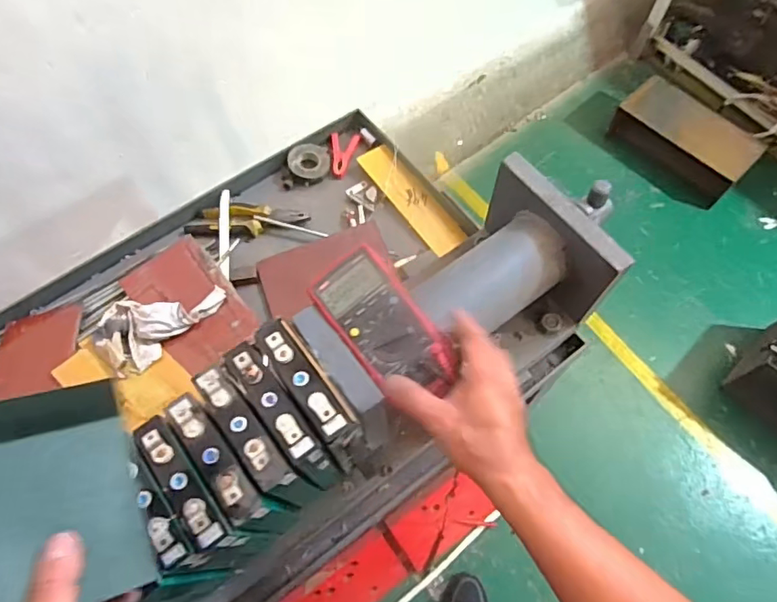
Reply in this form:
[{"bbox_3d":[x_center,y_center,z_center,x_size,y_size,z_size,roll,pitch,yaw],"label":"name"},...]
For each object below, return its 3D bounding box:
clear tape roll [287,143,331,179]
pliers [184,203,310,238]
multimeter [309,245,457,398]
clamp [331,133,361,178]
[{"bbox_3d":[-0.146,-0.264,0.998,0.073,0.024,0.080,-1,65,1],"label":"clear tape roll"},{"bbox_3d":[-0.245,-0.144,0.939,0.206,0.023,0.066,-4,65,-1],"label":"pliers"},{"bbox_3d":[-0.006,0.025,0.549,0.078,0.040,0.172,-40,70,3],"label":"multimeter"},{"bbox_3d":[-0.080,-0.278,1.018,0.053,0.010,0.104,-4,65,-1],"label":"clamp"}]

